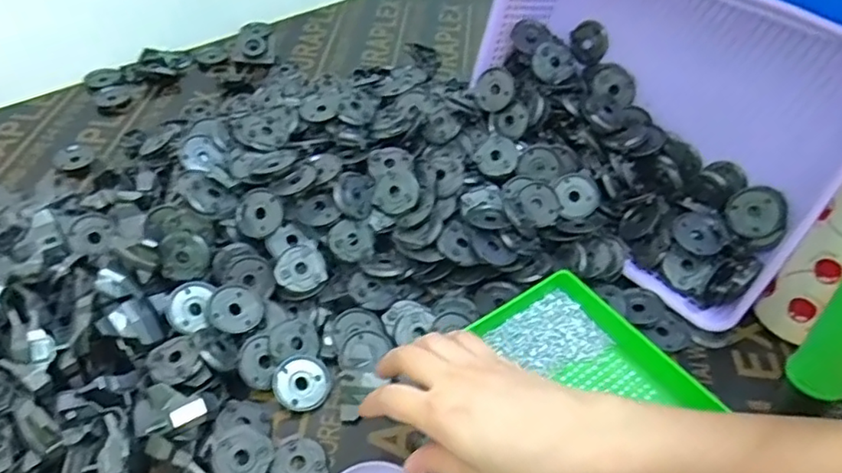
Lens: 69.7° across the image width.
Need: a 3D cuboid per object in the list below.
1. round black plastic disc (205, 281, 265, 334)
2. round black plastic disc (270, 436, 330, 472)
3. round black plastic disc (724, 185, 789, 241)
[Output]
[{"bbox_3d":[-0.155,0.060,0.508,0.045,0.006,0.044,-26,73,-30],"label":"round black plastic disc"},{"bbox_3d":[-0.089,0.166,0.443,0.039,0.004,0.041,1,46,-1],"label":"round black plastic disc"},{"bbox_3d":[0.302,-0.022,0.545,0.049,0.013,0.048,-4,83,30],"label":"round black plastic disc"}]

